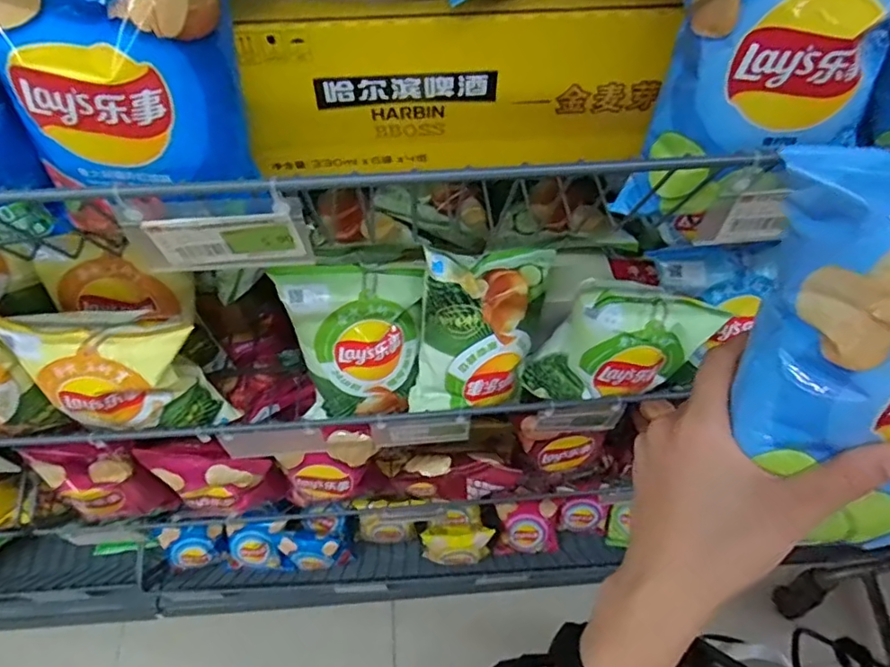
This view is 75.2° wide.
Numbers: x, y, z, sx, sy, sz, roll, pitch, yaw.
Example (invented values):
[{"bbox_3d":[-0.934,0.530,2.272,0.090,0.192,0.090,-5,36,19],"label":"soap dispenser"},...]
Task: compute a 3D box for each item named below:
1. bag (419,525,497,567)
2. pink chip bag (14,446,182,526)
[{"bbox_3d":[0.025,0.396,1.070,0.130,0.104,0.050,-5,58,-4],"label":"bag"},{"bbox_3d":[-0.446,0.198,0.764,0.140,0.142,0.061,-4,58,-4],"label":"pink chip bag"}]

